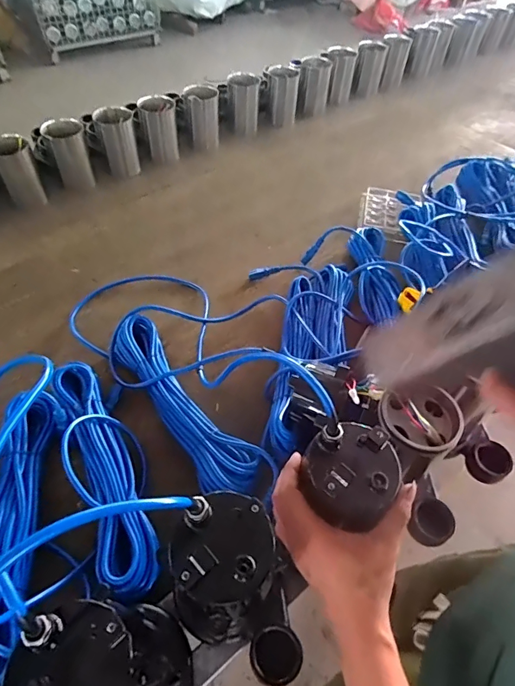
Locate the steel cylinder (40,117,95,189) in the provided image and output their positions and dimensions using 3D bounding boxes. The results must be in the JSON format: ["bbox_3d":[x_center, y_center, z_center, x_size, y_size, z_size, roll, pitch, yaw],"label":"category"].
[{"bbox_3d":[-0.442,-0.446,1.002,0.088,0.120,0.070,-15,54,-14],"label":"steel cylinder"}]

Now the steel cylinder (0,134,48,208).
[{"bbox_3d":[-0.533,-0.379,0.950,0.087,0.131,0.076,-28,58,-22],"label":"steel cylinder"}]

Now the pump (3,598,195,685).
[{"bbox_3d":[-0.102,0.296,0.352,0.140,0.227,0.102,30,57,20],"label":"pump"}]

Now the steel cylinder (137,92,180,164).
[{"bbox_3d":[-0.252,-0.543,1.100,0.090,0.150,0.076,-3,52,-5],"label":"steel cylinder"}]

